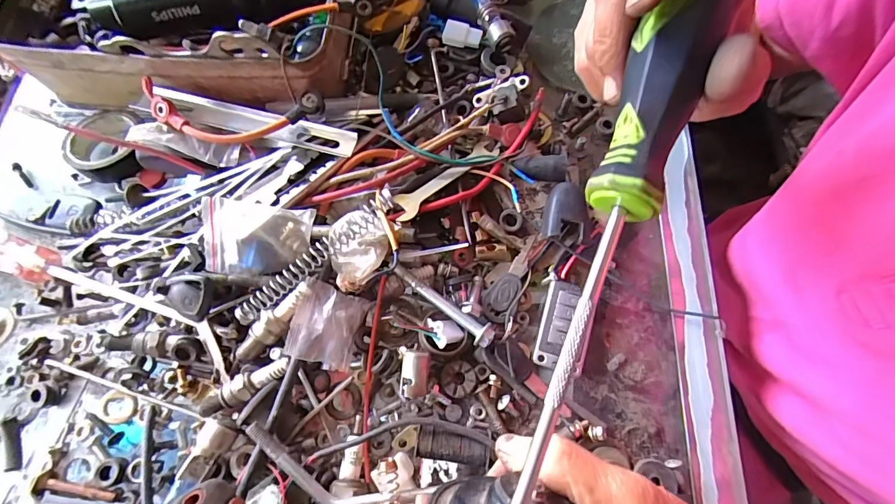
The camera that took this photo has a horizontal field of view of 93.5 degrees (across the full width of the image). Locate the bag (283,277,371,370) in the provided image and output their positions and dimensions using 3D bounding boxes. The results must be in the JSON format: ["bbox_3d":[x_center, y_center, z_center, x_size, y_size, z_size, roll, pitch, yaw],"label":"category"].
[{"bbox_3d":[-0.076,0.045,0.262,0.040,0.024,0.046,14,71,4],"label":"bag"}]

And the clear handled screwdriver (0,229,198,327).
[{"bbox_3d":[-0.259,0.012,0.281,0.214,0.024,0.025,18,71,5],"label":"clear handled screwdriver"}]

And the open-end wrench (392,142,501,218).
[{"bbox_3d":[0.000,-0.052,0.294,0.092,0.007,0.022,-40,65,-20],"label":"open-end wrench"}]

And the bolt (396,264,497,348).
[{"bbox_3d":[-0.004,0.033,0.266,0.076,0.011,0.013,36,74,11],"label":"bolt"}]

